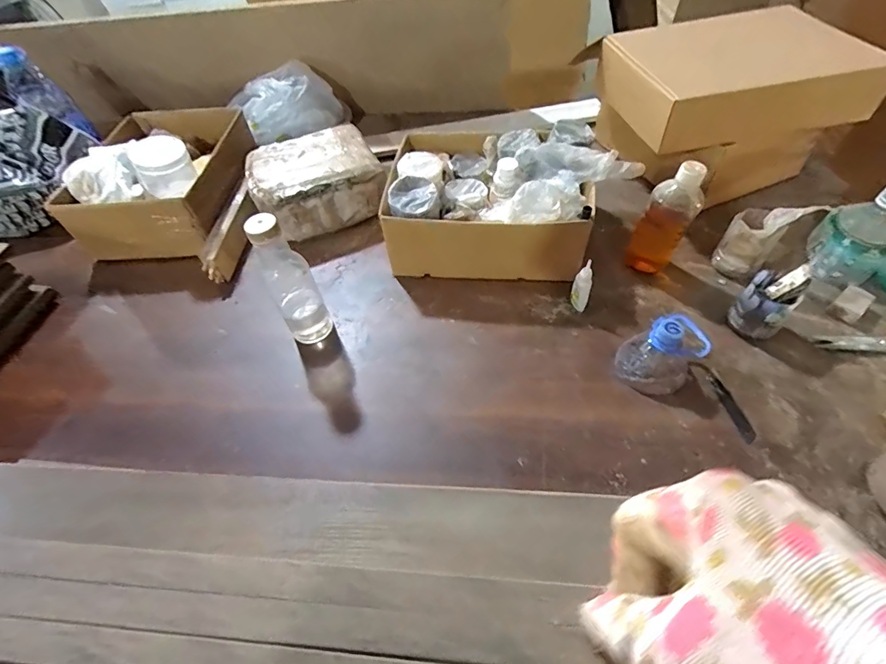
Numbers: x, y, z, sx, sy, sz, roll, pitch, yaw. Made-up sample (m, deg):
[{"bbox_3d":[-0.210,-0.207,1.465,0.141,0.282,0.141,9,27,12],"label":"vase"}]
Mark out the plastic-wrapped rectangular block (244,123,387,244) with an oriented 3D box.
[{"bbox_3d":[-0.247,-0.289,0.862,0.225,0.115,0.186,-23,54,-12],"label":"plastic-wrapped rectangular block"}]

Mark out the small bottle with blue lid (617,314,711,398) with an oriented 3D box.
[{"bbox_3d":[0.291,0.019,0.579,0.098,0.081,0.090,-38,58,-21],"label":"small bottle with blue lid"}]

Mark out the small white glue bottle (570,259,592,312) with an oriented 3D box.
[{"bbox_3d":[0.208,-0.067,0.657,0.026,0.089,0.021,15,56,16],"label":"small white glue bottle"}]

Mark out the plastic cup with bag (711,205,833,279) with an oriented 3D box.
[{"bbox_3d":[0.479,-0.140,0.661,0.067,0.115,0.089,-39,58,-22],"label":"plastic cup with bag"}]

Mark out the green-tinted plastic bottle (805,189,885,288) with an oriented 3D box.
[{"bbox_3d":[0.611,-0.147,0.638,0.087,0.130,0.103,25,59,22],"label":"green-tinted plastic bottle"}]

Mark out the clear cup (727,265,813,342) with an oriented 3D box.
[{"bbox_3d":[0.449,-0.039,0.607,0.073,0.095,0.066,-35,57,-19],"label":"clear cup"}]

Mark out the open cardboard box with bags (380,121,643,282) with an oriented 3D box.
[{"bbox_3d":[0.102,-0.229,0.733,0.369,0.151,0.257,2,53,7],"label":"open cardboard box with bags"}]

